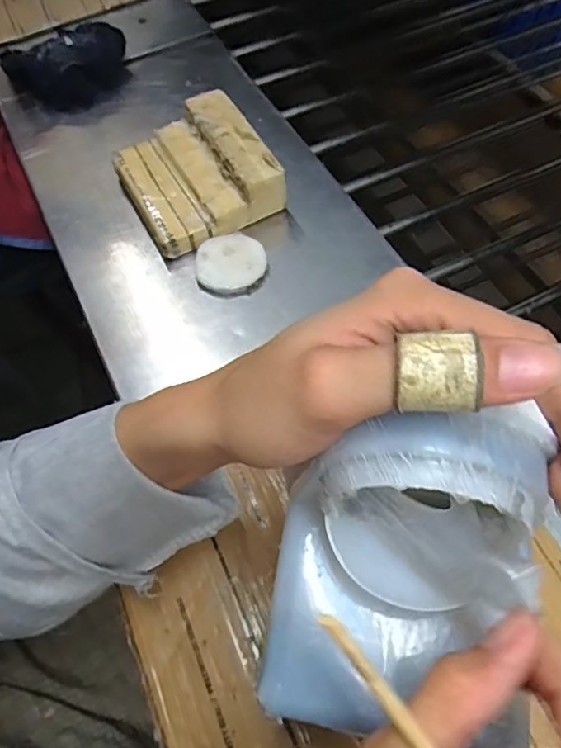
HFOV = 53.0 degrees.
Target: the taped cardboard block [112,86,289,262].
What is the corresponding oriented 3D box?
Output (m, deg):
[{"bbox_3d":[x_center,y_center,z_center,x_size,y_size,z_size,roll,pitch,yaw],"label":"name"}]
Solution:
[{"bbox_3d":[-0.071,-0.166,0.463,0.112,0.048,0.120,-26,62,-13],"label":"taped cardboard block"}]

